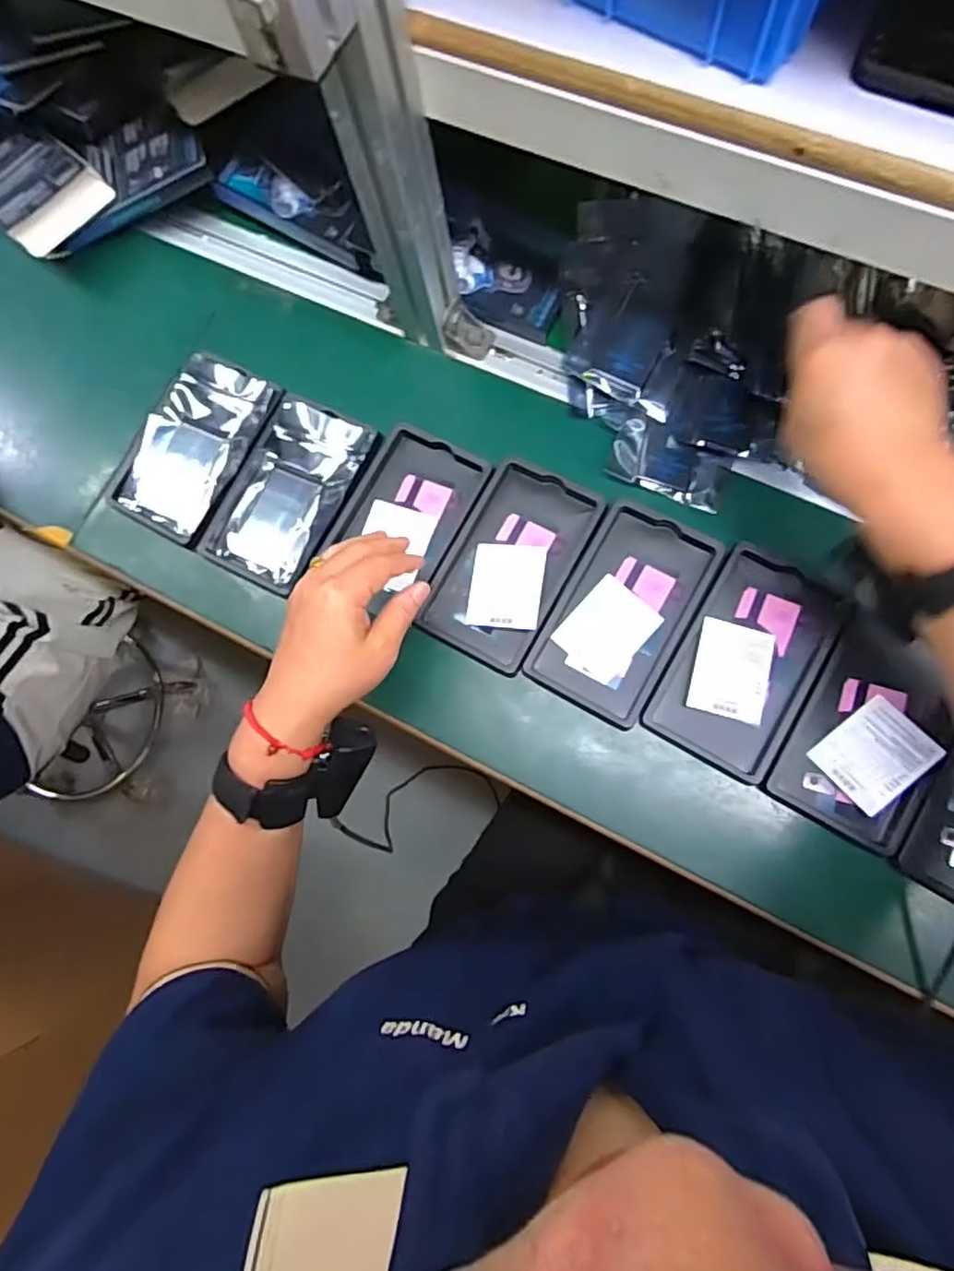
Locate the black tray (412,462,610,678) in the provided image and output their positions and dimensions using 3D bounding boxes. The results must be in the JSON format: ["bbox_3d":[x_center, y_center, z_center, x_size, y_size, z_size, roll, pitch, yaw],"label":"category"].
[{"bbox_3d":[0.026,-0.057,0.511,0.095,0.026,0.159,27,81,9],"label":"black tray"}]

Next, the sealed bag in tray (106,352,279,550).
[{"bbox_3d":[-0.245,-0.165,0.548,0.101,0.017,0.156,29,82,9],"label":"sealed bag in tray"}]

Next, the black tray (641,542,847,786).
[{"bbox_3d":[0.200,0.018,0.474,0.093,0.011,0.158,28,82,9],"label":"black tray"}]

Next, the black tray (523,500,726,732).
[{"bbox_3d":[0.113,-0.019,0.493,0.095,0.015,0.158,29,82,9],"label":"black tray"}]

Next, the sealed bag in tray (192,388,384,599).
[{"bbox_3d":[-0.157,-0.119,0.535,0.097,0.014,0.158,28,82,9],"label":"sealed bag in tray"}]

